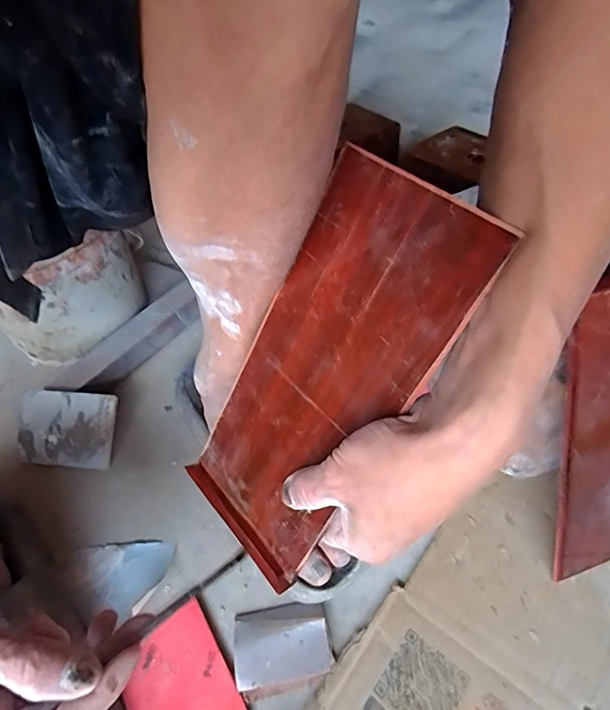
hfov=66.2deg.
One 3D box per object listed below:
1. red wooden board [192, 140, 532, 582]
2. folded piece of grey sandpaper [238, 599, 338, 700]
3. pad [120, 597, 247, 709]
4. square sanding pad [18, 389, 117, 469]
[{"bbox_3d":[0.004,0.018,0.285,0.110,0.254,0.008,42,28,29],"label":"red wooden board"},{"bbox_3d":[-0.018,0.225,0.363,0.071,0.007,0.058,-12,49,-5],"label":"folded piece of grey sandpaper"},{"bbox_3d":[-0.095,0.250,0.351,0.073,0.009,0.093,-29,53,-19],"label":"pad"},{"bbox_3d":[-0.247,0.076,0.484,0.098,0.004,0.074,4,84,4],"label":"square sanding pad"}]

